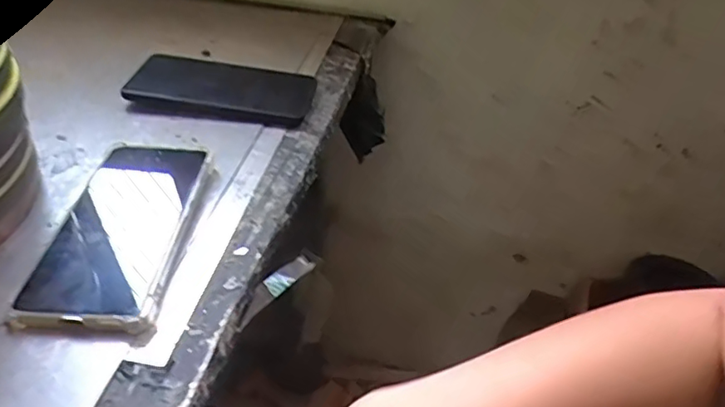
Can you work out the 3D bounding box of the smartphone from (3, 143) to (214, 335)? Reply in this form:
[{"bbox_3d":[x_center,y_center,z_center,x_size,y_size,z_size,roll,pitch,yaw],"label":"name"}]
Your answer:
[{"bbox_3d":[-0.157,0.014,0.378,0.079,0.018,0.167,4,38,0],"label":"smartphone"}]

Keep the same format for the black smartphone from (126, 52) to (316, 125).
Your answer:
[{"bbox_3d":[-0.129,-0.109,0.533,0.164,0.014,0.087,8,38,5],"label":"black smartphone"}]

